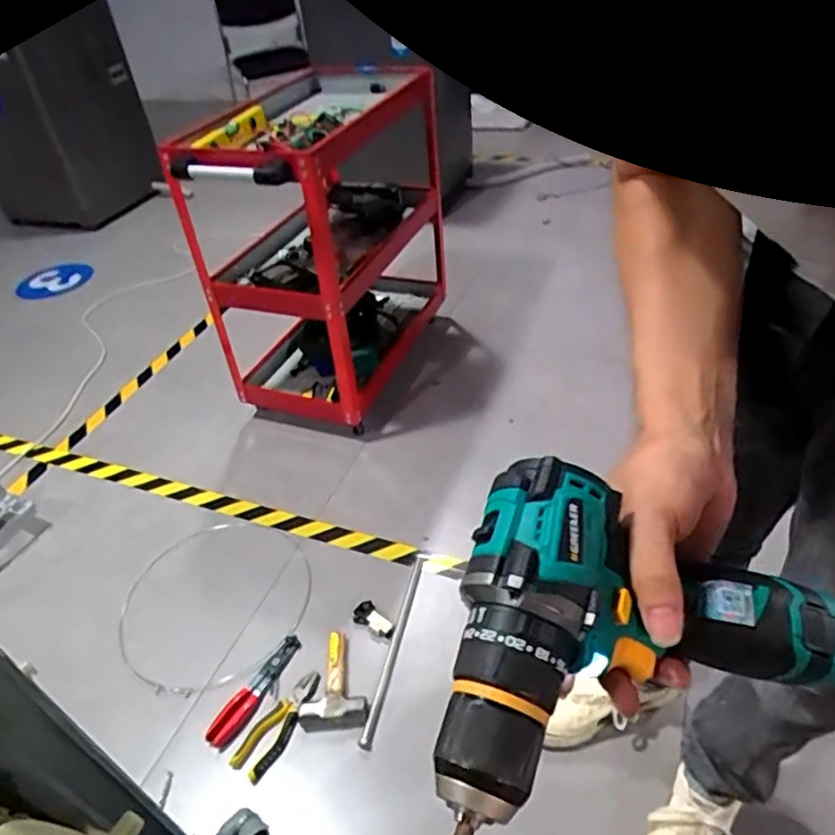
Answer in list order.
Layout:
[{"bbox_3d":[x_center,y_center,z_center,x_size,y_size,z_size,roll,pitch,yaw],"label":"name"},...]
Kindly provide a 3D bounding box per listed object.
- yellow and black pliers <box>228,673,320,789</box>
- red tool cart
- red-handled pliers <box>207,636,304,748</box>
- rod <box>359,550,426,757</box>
[{"bbox_3d":[-0.237,0.517,1.069,0.066,0.017,0.184,17,46,26],"label":"yellow and black pliers"},{"bbox_3d":[-0.223,-0.424,1.621,0.373,0.706,0.704,10,43,20],"label":"red tool cart"},{"bbox_3d":[-0.286,0.485,1.120,0.056,0.013,0.216,21,48,30],"label":"red-handled pliers"},{"bbox_3d":[-0.039,0.411,1.167,0.020,0.019,0.388,6,41,15],"label":"rod"}]

